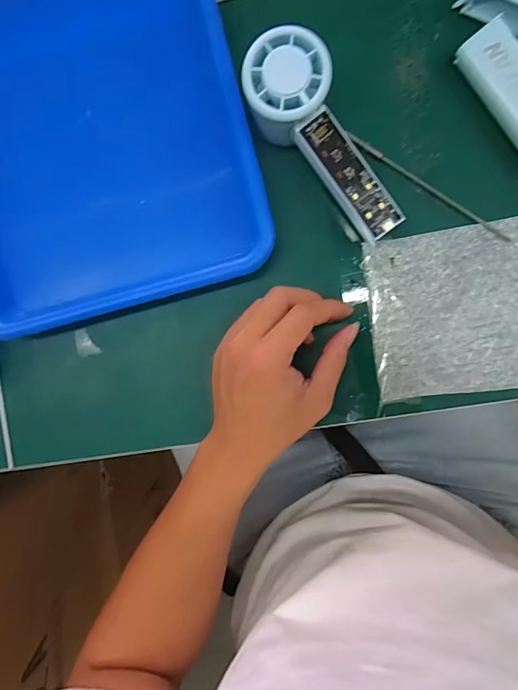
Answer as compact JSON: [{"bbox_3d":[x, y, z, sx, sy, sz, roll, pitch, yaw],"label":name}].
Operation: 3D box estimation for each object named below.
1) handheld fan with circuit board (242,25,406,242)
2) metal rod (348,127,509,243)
[{"bbox_3d":[0.045,-0.143,0.310,0.059,0.050,0.152,-36,99,8],"label":"handheld fan with circuit board"},{"bbox_3d":[0.126,-0.119,0.325,0.144,0.007,0.007,38,96,6],"label":"metal rod"}]

